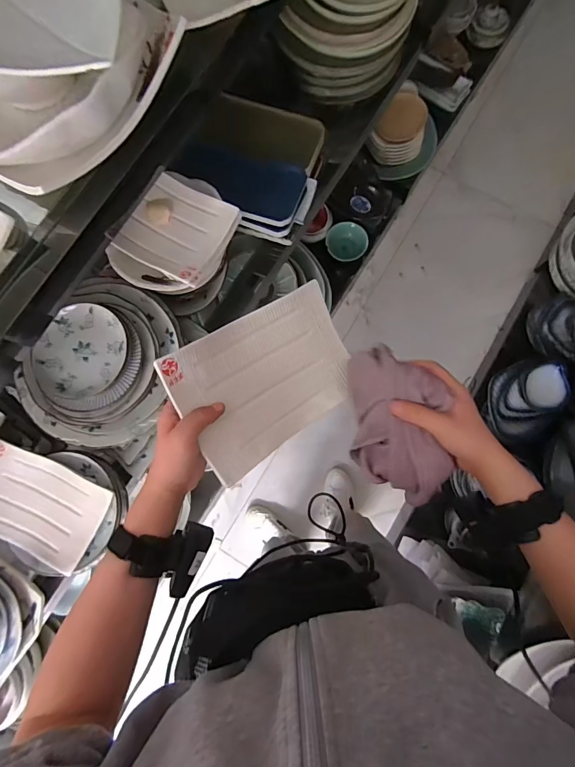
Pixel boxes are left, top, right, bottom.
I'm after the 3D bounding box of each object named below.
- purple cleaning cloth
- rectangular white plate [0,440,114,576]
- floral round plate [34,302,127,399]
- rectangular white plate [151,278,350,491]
[{"bbox_3d":[0.117,0.042,0.415,0.086,0.064,0.164,-6,80,1],"label":"purple cleaning cloth"},{"bbox_3d":[-0.412,0.200,0.631,0.211,0.027,0.144,25,82,6],"label":"rectangular white plate"},{"bbox_3d":[-0.314,-0.050,0.592,0.132,0.017,0.140,0,80,2],"label":"floral round plate"},{"bbox_3d":[-0.019,-0.009,0.435,0.212,0.020,0.141,-34,99,-27],"label":"rectangular white plate"}]

